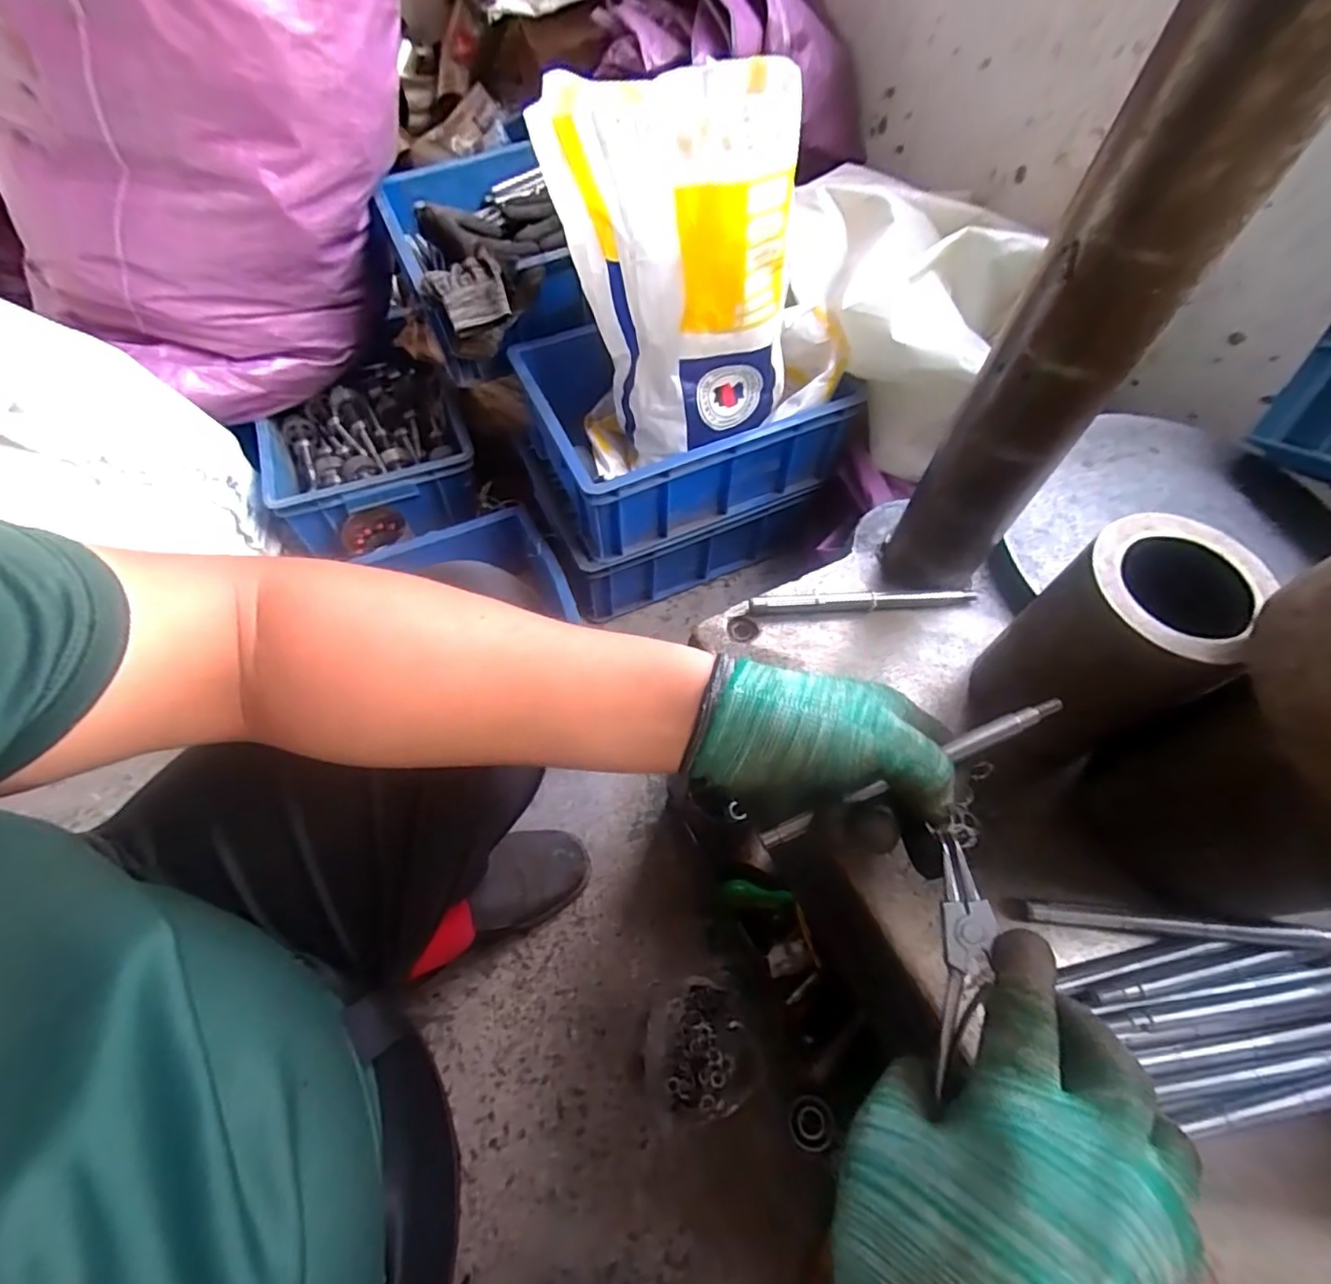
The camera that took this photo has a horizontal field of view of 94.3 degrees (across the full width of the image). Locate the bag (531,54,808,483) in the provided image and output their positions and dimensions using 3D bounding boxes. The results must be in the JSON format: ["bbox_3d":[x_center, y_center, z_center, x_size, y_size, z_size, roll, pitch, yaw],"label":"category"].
[{"bbox_3d":[0.031,-0.415,0.747,0.295,0.401,0.219,-19,63,-12],"label":"bag"}]

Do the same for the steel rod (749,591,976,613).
[{"bbox_3d":[0.142,-0.029,0.443,0.162,0.015,0.012,-3,61,-4],"label":"steel rod"}]

